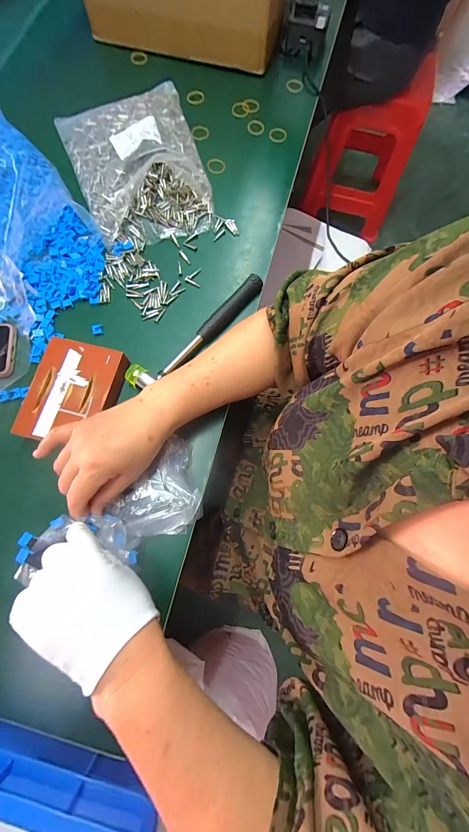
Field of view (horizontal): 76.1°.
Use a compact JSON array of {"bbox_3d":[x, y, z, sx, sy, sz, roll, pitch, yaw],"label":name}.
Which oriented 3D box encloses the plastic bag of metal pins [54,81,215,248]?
[{"bbox_3d":[-0.160,-0.424,0.485,0.211,0.048,0.296,-20,77,-4],"label":"plastic bag of metal pins"}]

